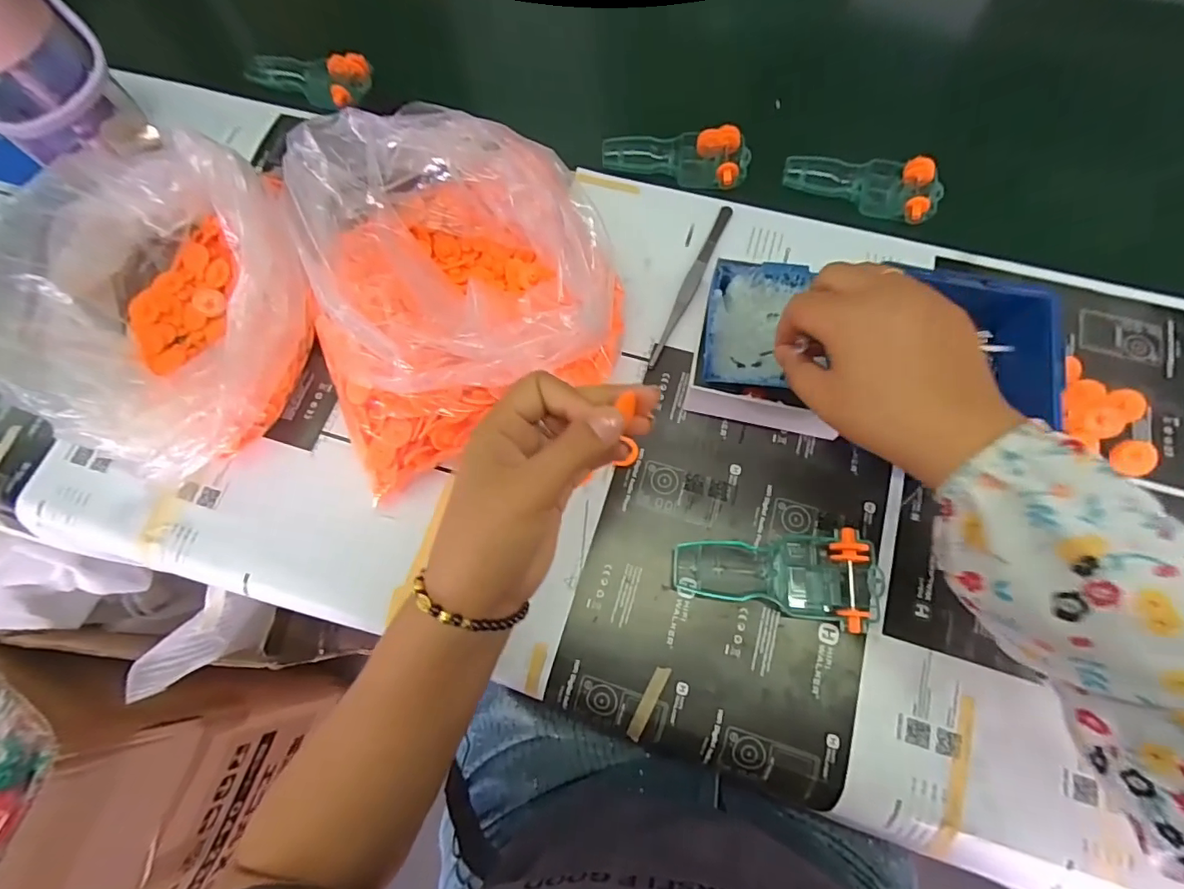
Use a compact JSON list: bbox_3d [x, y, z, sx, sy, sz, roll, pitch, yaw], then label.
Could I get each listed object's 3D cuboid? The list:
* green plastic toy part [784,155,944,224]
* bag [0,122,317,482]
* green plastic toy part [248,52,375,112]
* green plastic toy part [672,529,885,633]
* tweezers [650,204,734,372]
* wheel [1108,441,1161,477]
[{"bbox_3d":[0.227,-0.223,0.438,0.123,0.021,0.056,19,72,9],"label":"green plastic toy part"},{"bbox_3d":[-0.299,-0.094,0.354,0.190,0.089,0.195,19,72,9],"label":"bag"},{"bbox_3d":[-0.266,-0.341,0.483,0.109,0.019,0.054,9,71,5],"label":"green plastic toy part"},{"bbox_3d":[0.118,0.085,0.329,0.127,0.019,0.055,0,70,2],"label":"green plastic toy part"},{"bbox_3d":[0.078,-0.126,0.400,0.012,0.010,0.155,24,73,10],"label":"tweezers"},{"bbox_3d":[0.358,0.009,0.343,0.018,0.016,0.023,-28,73,-8],"label":"wheel"}]

